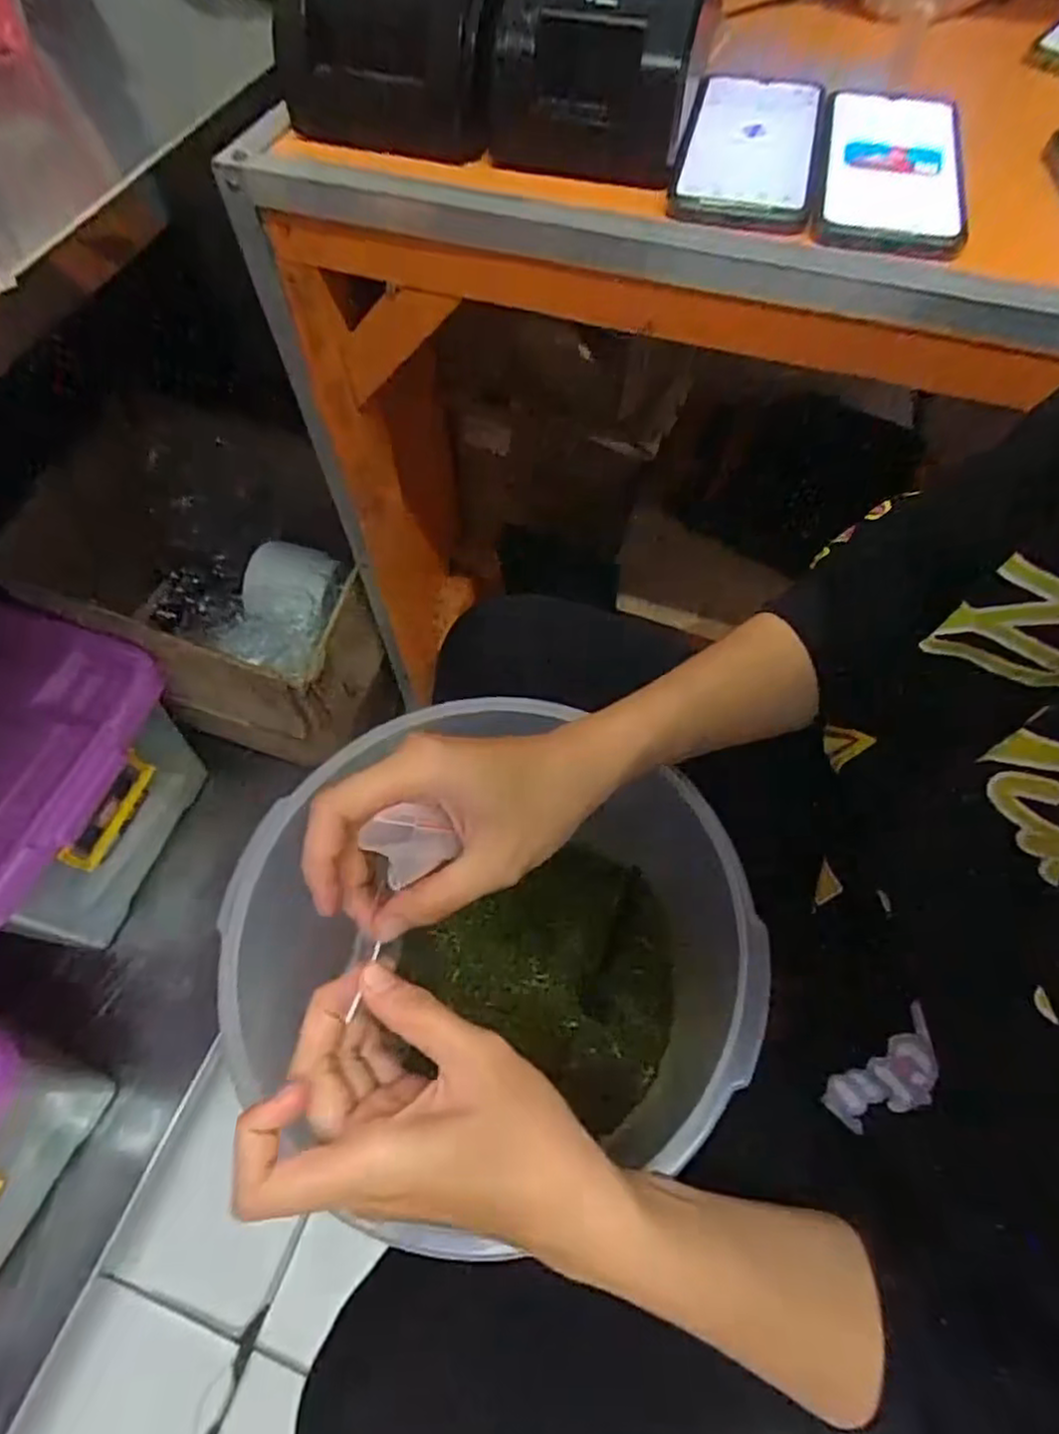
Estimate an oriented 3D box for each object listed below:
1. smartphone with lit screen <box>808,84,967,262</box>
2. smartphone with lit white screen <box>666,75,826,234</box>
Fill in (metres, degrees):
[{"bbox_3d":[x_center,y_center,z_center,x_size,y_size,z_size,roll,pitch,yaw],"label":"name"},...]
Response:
[{"bbox_3d":[0.216,-0.326,0.413,0.082,0.014,0.176,13,61,8],"label":"smartphone with lit screen"},{"bbox_3d":[0.136,-0.350,0.422,0.077,0.016,0.167,13,61,8],"label":"smartphone with lit white screen"}]

